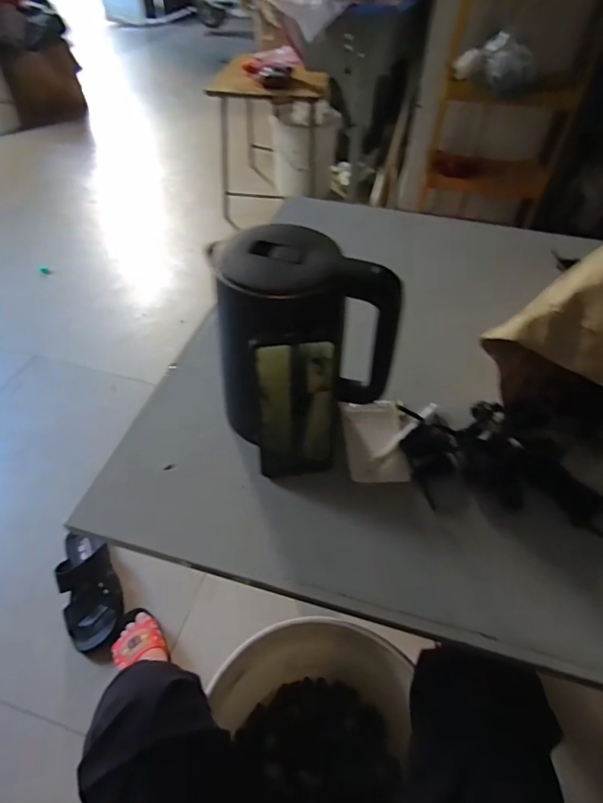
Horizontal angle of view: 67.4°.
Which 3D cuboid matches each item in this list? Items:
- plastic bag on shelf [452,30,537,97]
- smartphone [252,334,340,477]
[{"bbox_3d":[0.596,-1.037,1.397,0.240,0.141,0.092,16,50,12],"label":"plastic bag on shelf"},{"bbox_3d":[-0.002,0.011,0.445,0.080,0.166,0.012,-10,37,-11],"label":"smartphone"}]

